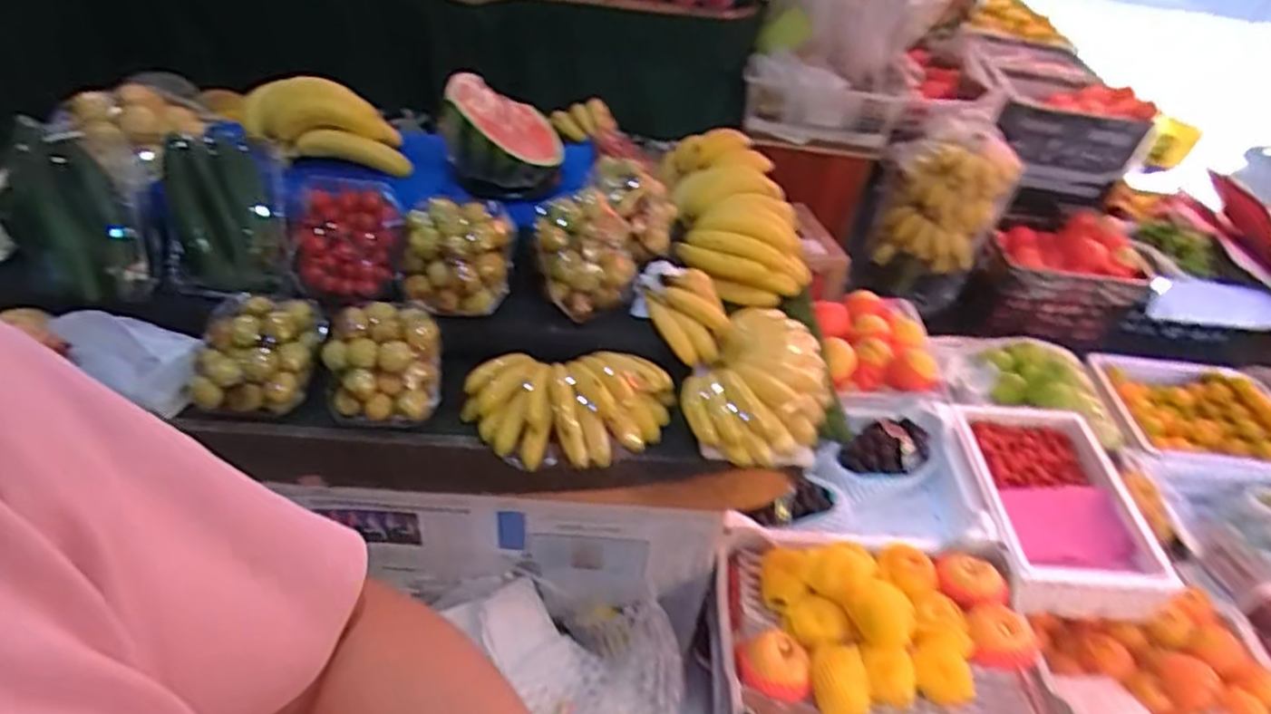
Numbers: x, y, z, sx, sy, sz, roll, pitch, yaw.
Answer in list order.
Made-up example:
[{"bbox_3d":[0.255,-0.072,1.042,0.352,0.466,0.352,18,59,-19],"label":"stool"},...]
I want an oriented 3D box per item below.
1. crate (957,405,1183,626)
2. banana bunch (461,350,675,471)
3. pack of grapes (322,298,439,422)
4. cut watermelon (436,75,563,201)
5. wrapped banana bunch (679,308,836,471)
[{"bbox_3d":[0.784,0.273,1.372,0.324,0.132,0.451,3,42,-5],"label":"crate"},{"bbox_3d":[-0.081,0.060,0.870,0.256,0.064,0.138,1,42,-7],"label":"banana bunch"},{"bbox_3d":[-0.304,0.007,0.853,0.129,0.095,0.117,-6,44,-14],"label":"pack of grapes"},{"bbox_3d":[-0.190,-0.328,1.011,0.163,0.129,0.235,0,43,-8],"label":"cut watermelon"},{"bbox_3d":[0.167,0.040,0.909,0.173,0.076,0.227,27,46,20],"label":"wrapped banana bunch"}]

